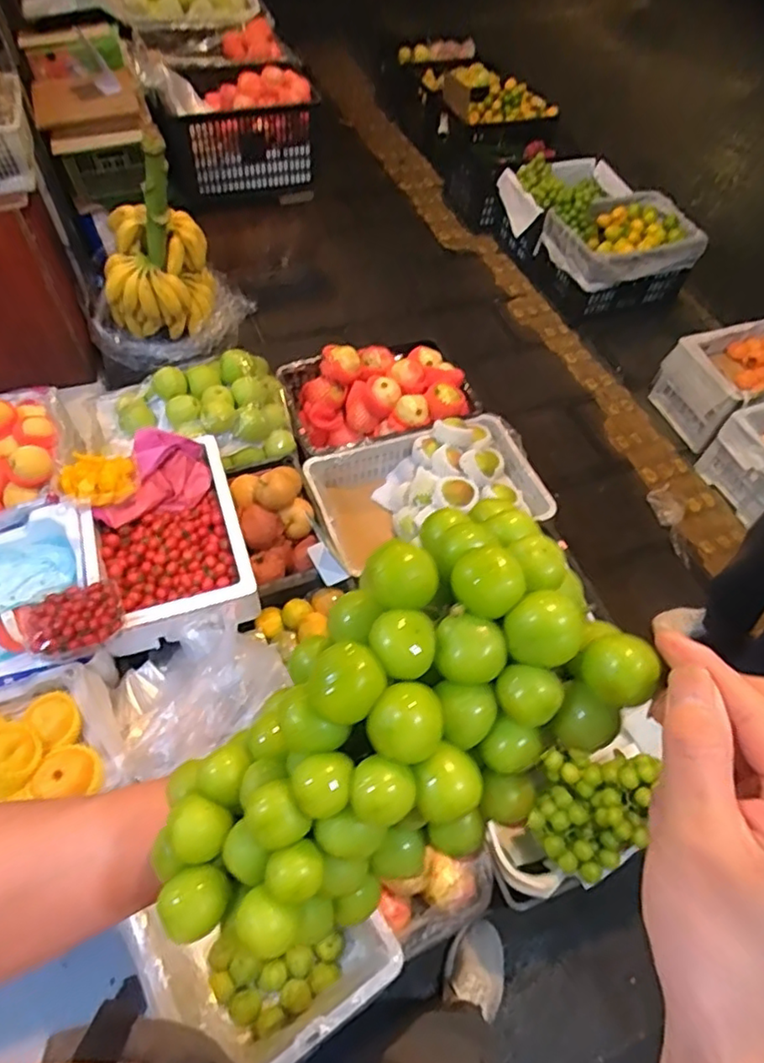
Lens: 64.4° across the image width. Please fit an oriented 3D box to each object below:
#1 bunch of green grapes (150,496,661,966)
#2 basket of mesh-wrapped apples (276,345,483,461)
[{"bbox_3d":[-0.002,0.094,0.283,0.240,0.095,0.124,-44,91,-4],"label":"bunch of green grapes"},{"bbox_3d":[-0.013,-0.363,1.684,0.490,0.177,0.359,-18,58,-13],"label":"basket of mesh-wrapped apples"}]

